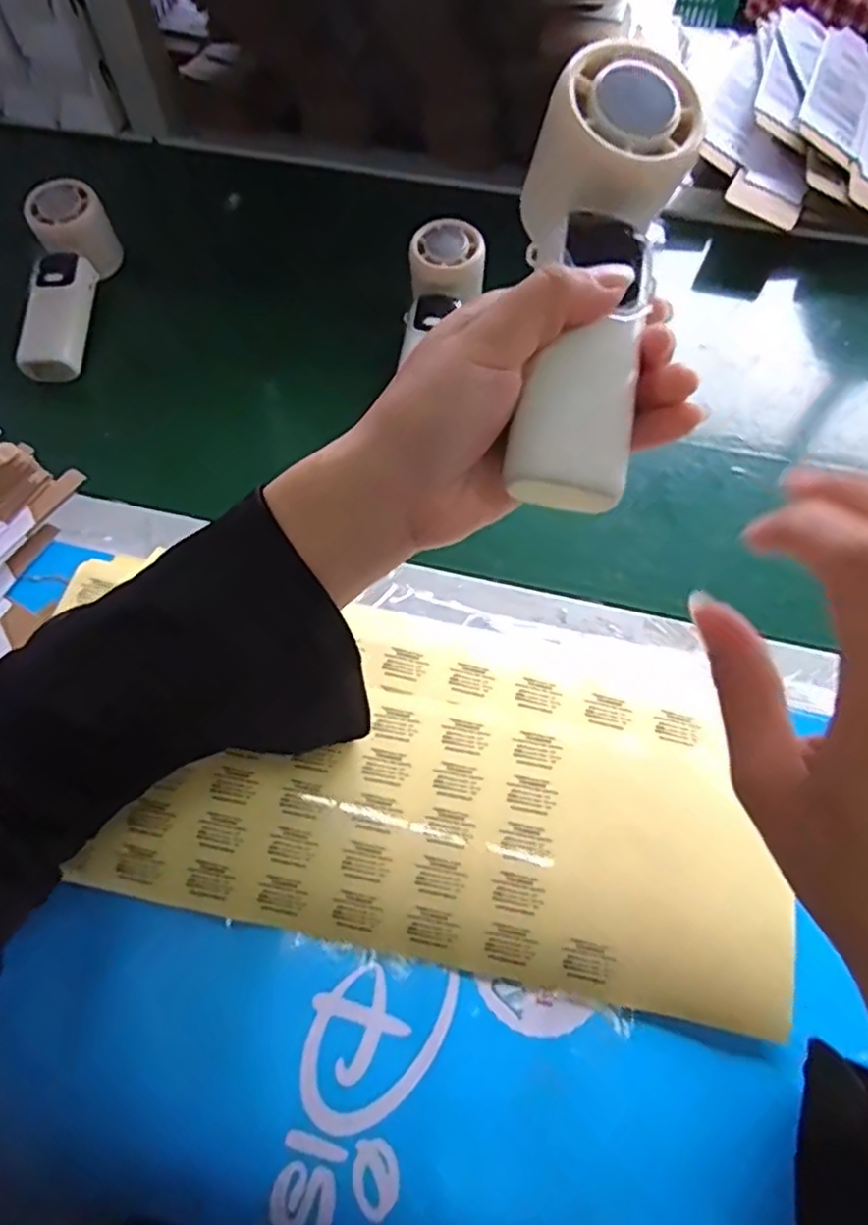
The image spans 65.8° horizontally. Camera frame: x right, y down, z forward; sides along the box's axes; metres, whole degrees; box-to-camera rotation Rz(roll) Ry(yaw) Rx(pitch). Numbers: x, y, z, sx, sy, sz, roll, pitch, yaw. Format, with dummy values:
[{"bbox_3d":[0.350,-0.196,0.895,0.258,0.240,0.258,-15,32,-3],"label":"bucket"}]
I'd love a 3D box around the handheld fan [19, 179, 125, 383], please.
[{"bbox_3d":[-0.283,-0.258,0.516,0.062,0.047,0.163,-4,63,-2],"label":"handheld fan"}]

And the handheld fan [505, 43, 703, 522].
[{"bbox_3d":[0.057,-0.117,0.242,0.053,0.035,0.162,8,83,4],"label":"handheld fan"}]

